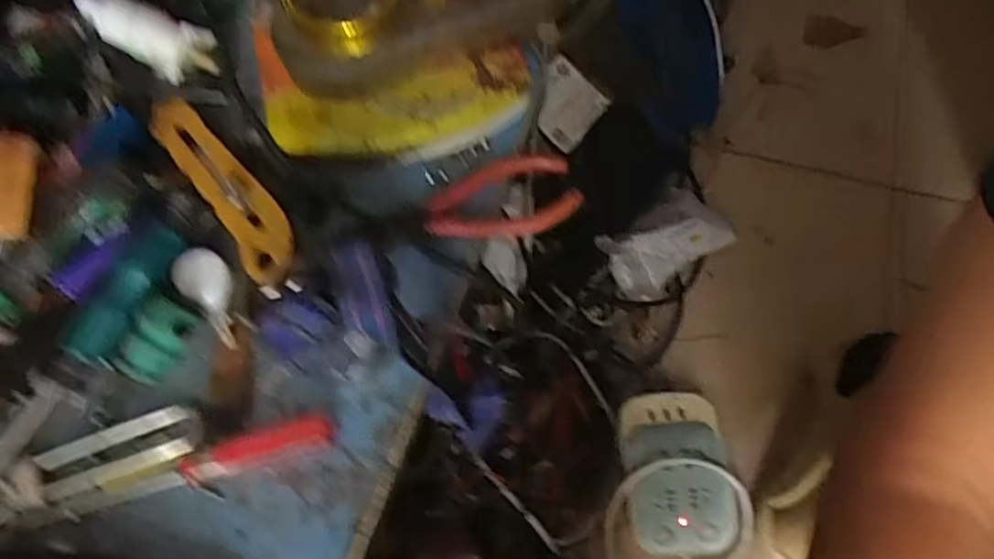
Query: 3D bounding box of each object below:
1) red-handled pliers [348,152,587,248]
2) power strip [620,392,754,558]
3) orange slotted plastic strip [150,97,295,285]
[{"bbox_3d":[-0.020,-0.048,0.393,0.134,0.012,0.048,-7,69,-3],"label":"red-handled pliers"},{"bbox_3d":[0.210,0.228,0.756,0.131,0.045,0.196,-12,69,-5],"label":"power strip"},{"bbox_3d":[-0.162,-0.057,0.397,0.035,0.012,0.135,-35,73,-12],"label":"orange slotted plastic strip"}]

